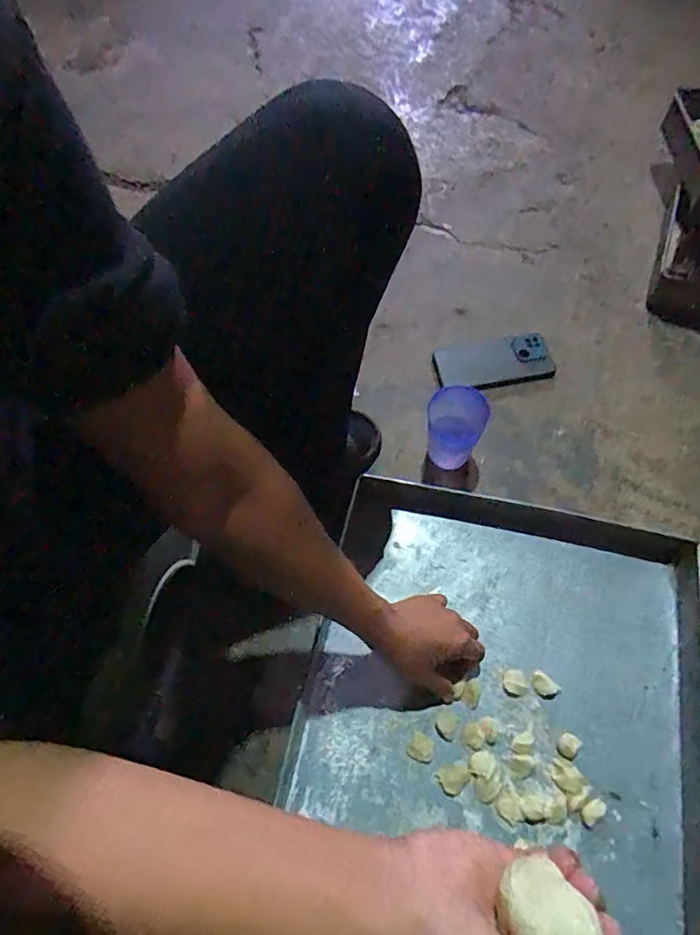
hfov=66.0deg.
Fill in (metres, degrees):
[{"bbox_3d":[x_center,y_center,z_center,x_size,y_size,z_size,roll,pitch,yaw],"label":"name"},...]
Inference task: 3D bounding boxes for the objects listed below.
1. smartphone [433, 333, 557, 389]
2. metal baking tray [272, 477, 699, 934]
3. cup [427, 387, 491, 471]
[{"bbox_3d":[0.214,-0.154,0.805,0.166,0.009,0.080,-11,65,-2],"label":"smartphone"},{"bbox_3d":[0.164,0.294,0.590,0.431,0.047,0.528,11,66,8],"label":"metal baking tray"},{"bbox_3d":[0.137,-0.052,0.707,0.072,0.086,0.073,-1,65,2],"label":"cup"}]

